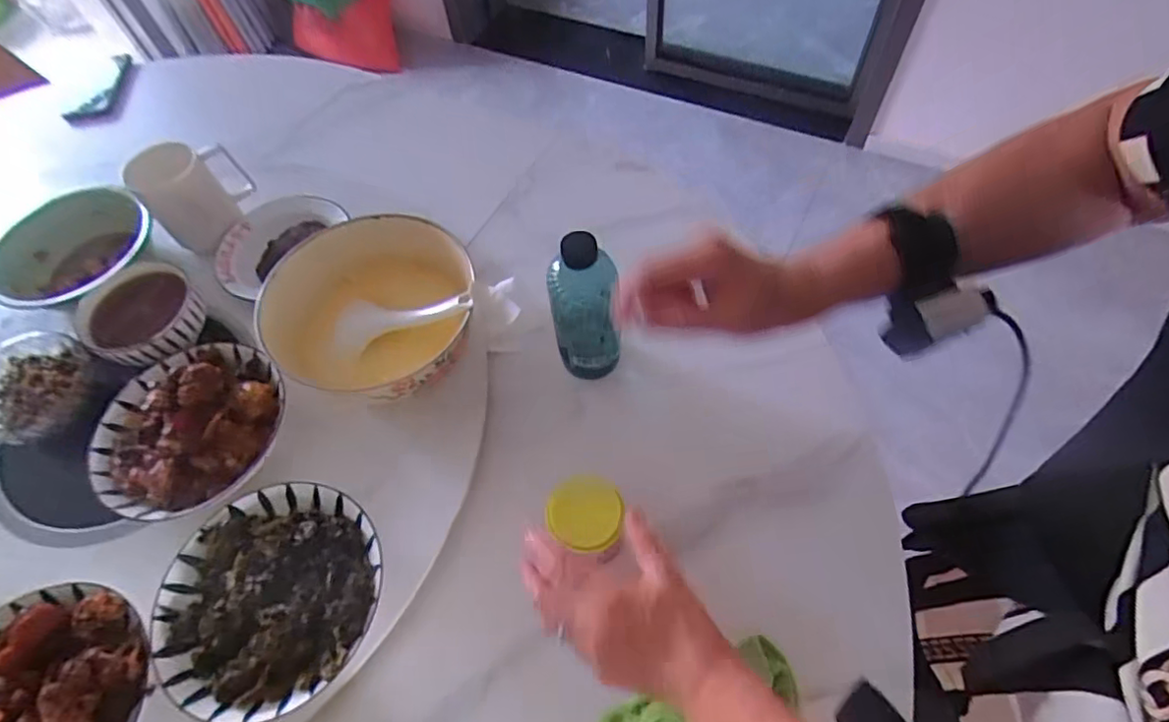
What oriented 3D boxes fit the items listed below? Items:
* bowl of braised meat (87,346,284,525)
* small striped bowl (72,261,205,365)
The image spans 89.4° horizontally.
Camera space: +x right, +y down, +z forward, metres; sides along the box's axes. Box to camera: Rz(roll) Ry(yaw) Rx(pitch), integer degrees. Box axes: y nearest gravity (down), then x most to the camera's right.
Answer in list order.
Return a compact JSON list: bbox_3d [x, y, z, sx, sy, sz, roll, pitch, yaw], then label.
[{"bbox_3d":[-0.377,0.062,0.564,0.171,0.067,0.173,-2,59,3],"label":"bowl of braised meat"},{"bbox_3d":[-0.456,-0.043,0.618,0.114,0.052,0.106,-2,59,3],"label":"small striped bowl"}]

